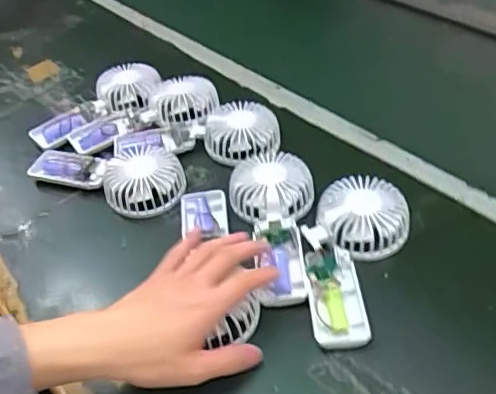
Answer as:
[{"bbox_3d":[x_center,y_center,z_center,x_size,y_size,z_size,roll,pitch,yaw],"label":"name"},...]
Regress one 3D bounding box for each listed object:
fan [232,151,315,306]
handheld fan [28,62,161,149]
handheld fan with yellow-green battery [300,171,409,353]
[{"bbox_3d":[0.030,0.025,0.543,0.082,0.032,0.171,-8,50,-1],"label":"fan"},{"bbox_3d":[-0.196,-0.119,0.710,0.169,0.036,0.071,-26,46,-22],"label":"handheld fan"},{"bbox_3d":[0.093,0.054,0.513,0.084,0.033,0.177,11,47,18],"label":"handheld fan with yellow-green battery"}]

